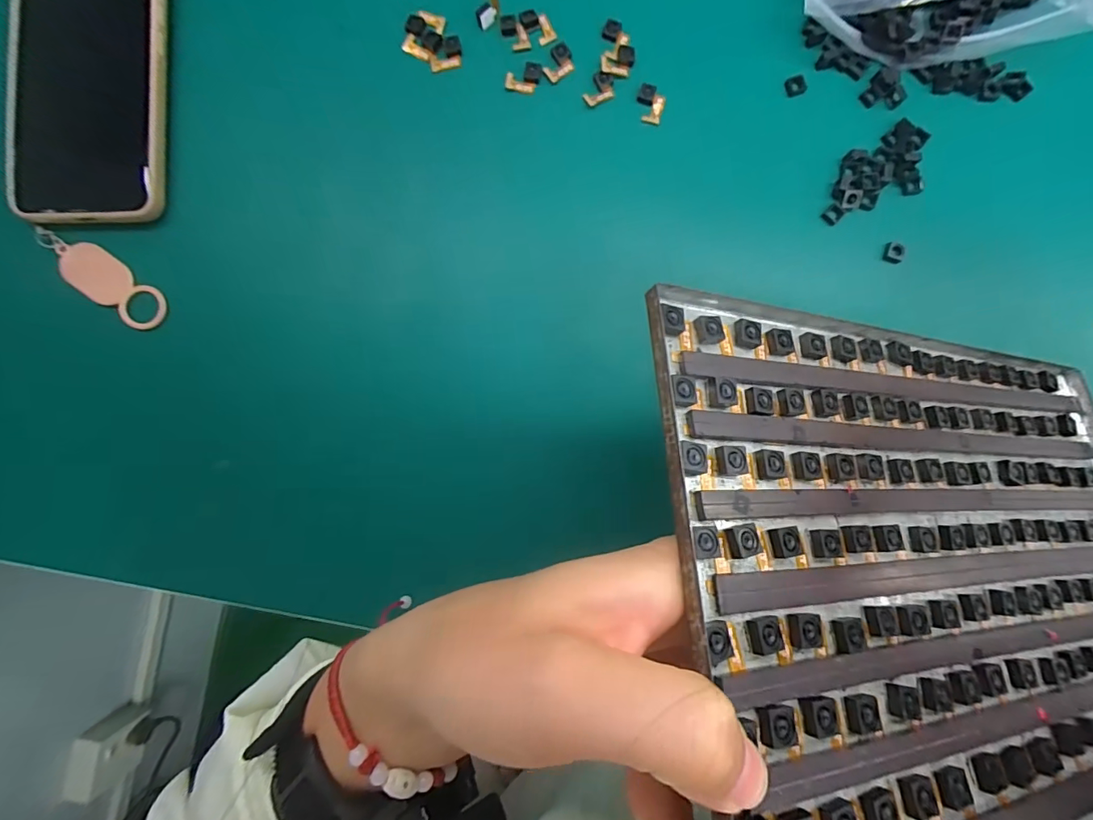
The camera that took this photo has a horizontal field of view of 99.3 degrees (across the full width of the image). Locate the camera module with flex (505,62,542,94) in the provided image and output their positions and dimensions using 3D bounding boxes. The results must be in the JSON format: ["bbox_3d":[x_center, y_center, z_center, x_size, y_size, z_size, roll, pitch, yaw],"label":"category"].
[{"bbox_3d":[-0.012,-0.178,0.248,0.018,0.004,0.015,10,88,2],"label":"camera module with flex"}]

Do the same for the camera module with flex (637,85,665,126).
[{"bbox_3d":[0.055,-0.162,0.245,0.015,0.004,0.018,15,88,2],"label":"camera module with flex"}]

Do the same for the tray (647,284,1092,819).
[{"bbox_3d":[0.151,0.056,0.164,0.245,0.006,0.188,5,70,-21],"label":"tray"}]

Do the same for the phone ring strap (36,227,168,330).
[{"bbox_3d":[-0.236,-0.072,0.245,0.078,0.010,0.022,38,89,2],"label":"phone ring strap"}]

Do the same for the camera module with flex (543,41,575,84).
[{"bbox_3d":[0.007,-0.186,0.247,0.019,0.004,0.013,-45,88,0],"label":"camera module with flex"}]

